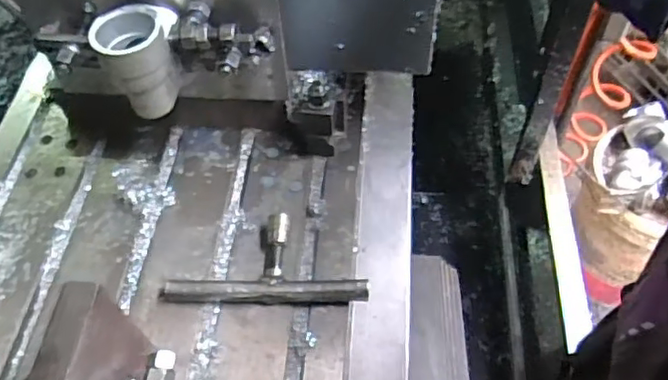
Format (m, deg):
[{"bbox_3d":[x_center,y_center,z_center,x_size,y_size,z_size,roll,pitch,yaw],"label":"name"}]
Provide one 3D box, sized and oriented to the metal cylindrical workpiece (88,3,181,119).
[{"bbox_3d":[-0.207,-0.140,0.673,0.090,0.104,0.064,-23,57,-14],"label":"metal cylindrical workpiece"}]

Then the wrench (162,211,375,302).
[{"bbox_3d":[-0.084,0.086,0.754,0.249,0.033,0.112,0,54,2],"label":"wrench"}]

